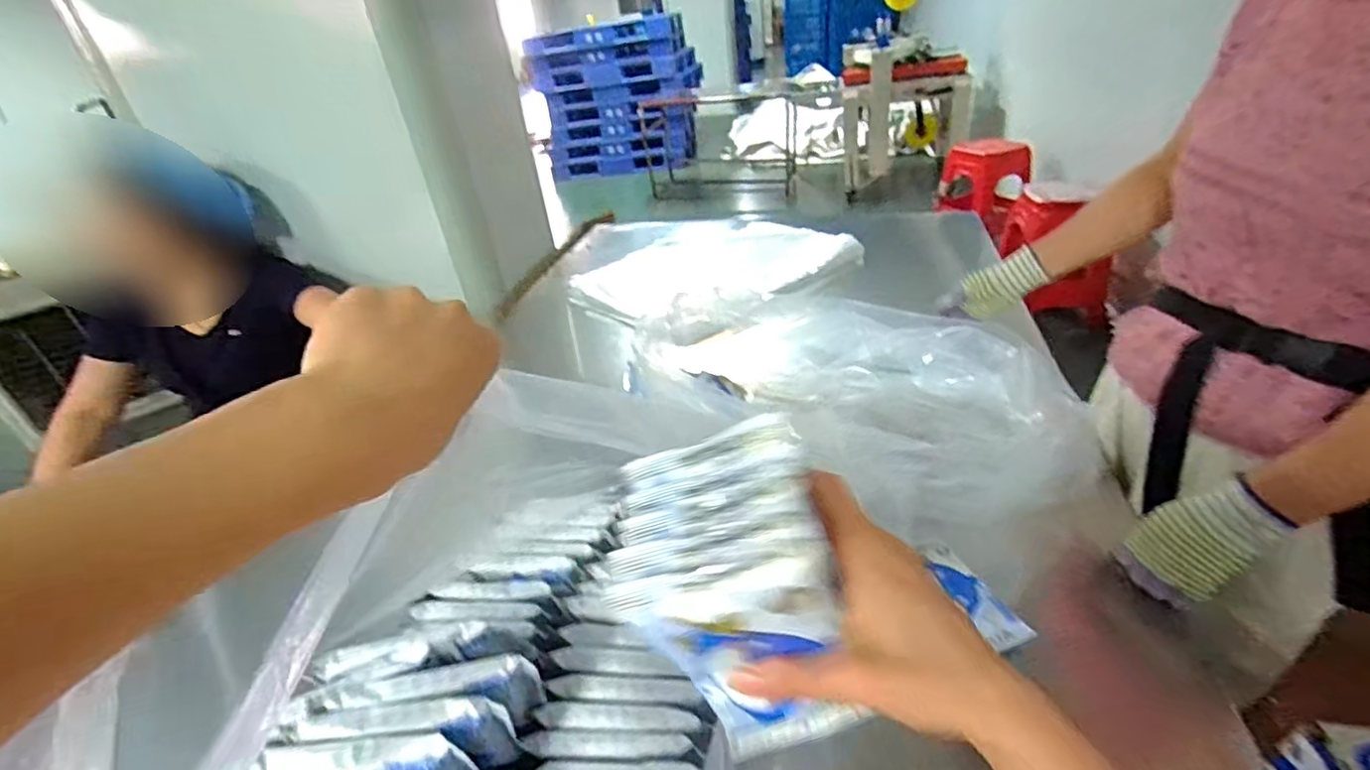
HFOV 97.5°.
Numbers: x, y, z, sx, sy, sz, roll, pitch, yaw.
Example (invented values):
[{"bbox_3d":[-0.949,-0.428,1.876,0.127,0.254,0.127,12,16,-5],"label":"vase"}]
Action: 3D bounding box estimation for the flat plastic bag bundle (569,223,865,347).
[{"bbox_3d":[0.051,-0.286,1.482,0.628,0.053,0.522,-26,39,-26],"label":"flat plastic bag bundle"}]

